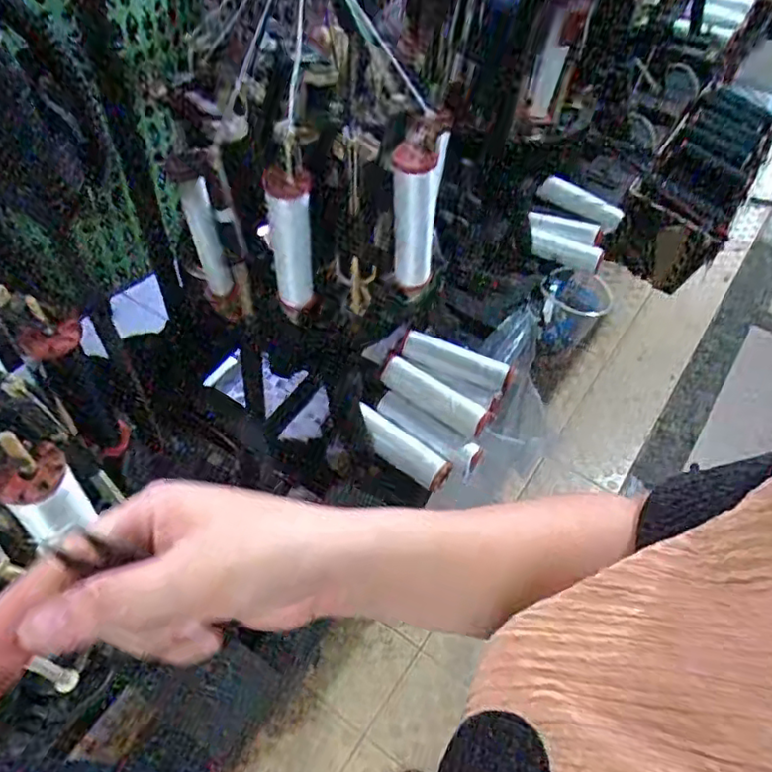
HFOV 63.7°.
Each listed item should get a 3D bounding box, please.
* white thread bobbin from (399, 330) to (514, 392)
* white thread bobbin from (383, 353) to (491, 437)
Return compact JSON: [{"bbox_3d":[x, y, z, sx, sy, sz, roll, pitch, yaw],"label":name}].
[{"bbox_3d":[0.096,-0.035,0.851,0.153,0.036,0.035,16,54,7],"label":"white thread bobbin"},{"bbox_3d":[0.064,0.014,0.833,0.154,0.033,0.046,28,57,15],"label":"white thread bobbin"}]

